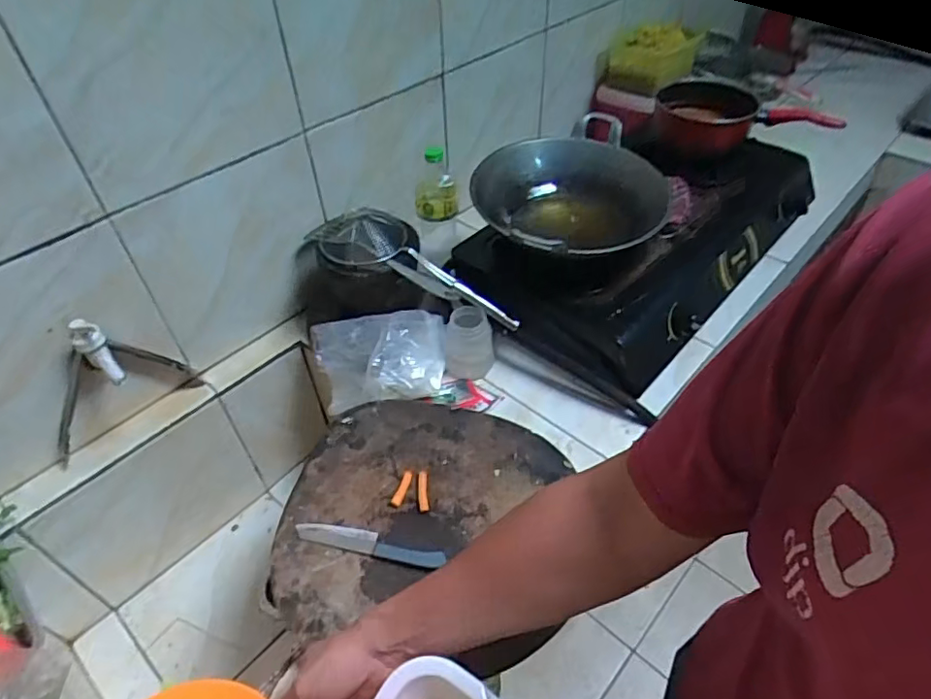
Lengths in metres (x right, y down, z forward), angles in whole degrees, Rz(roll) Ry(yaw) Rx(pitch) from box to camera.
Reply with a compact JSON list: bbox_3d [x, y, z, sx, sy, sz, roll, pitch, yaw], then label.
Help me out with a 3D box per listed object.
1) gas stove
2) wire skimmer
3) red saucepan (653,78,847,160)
[{"bbox_3d":[0.315,-0.218,1.013,0.345,0.108,0.640,32,54,30],"label":"gas stove"},{"bbox_3d":[-0.060,-0.123,0.869,0.317,0.052,0.092,26,49,1],"label":"wire skimmer"},{"bbox_3d":[0.520,-0.448,1.107,0.305,0.070,0.212,8,46,10],"label":"red saucepan"}]

